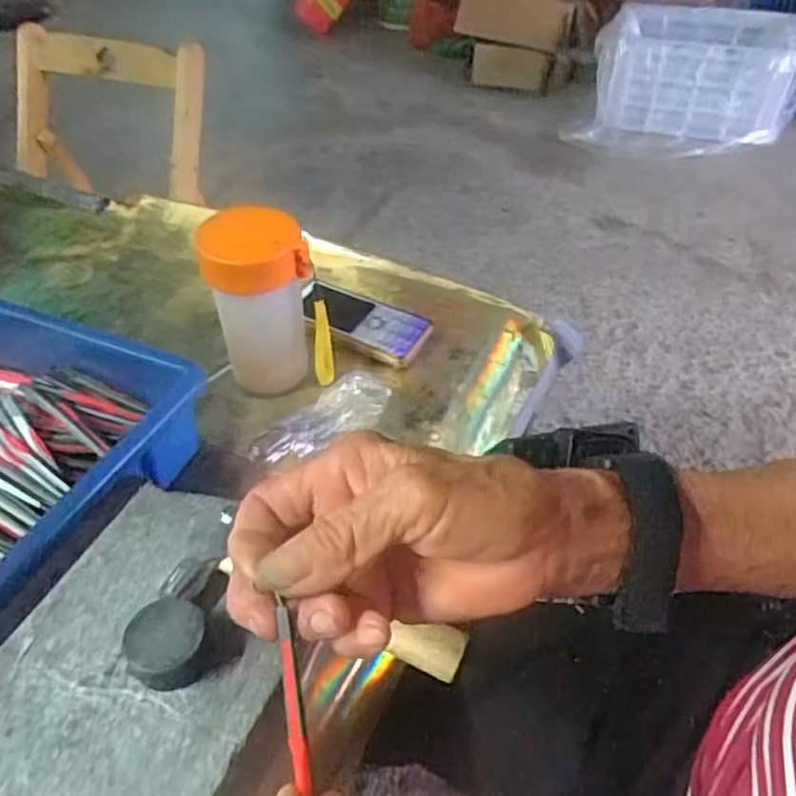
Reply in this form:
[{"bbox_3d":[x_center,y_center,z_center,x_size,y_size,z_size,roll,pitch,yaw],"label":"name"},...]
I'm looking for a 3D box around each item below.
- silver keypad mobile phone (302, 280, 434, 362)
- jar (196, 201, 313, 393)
[{"bbox_3d":[-0.032,-0.066,0.587,0.111,0.017,0.046,20,49,20],"label":"silver keypad mobile phone"},{"bbox_3d":[-0.101,-0.067,0.509,0.070,0.137,0.058,-12,46,-10],"label":"jar"}]

